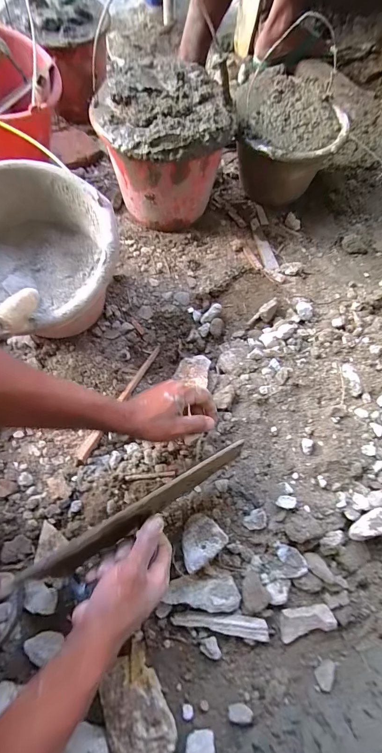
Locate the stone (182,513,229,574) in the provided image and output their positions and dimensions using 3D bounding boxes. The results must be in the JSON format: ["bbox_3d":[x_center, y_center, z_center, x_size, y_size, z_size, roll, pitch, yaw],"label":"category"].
[{"bbox_3d":[0.009,0.226,0.460,0.065,0.046,0.056,-34,71,-16],"label":"stone"}]

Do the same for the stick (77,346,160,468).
[{"bbox_3d":[-0.127,0.040,0.602,0.021,0.013,0.259,25,65,11],"label":"stick"}]

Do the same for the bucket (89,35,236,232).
[{"bbox_3d":[-0.053,-0.438,0.685,0.235,0.243,0.224,1,63,-2],"label":"bucket"}]

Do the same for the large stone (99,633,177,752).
[{"bbox_3d":[-0.066,0.415,0.408,0.070,0.045,0.122,-28,67,-15],"label":"large stone"}]

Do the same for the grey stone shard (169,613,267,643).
[{"bbox_3d":[0.040,0.339,0.457,0.128,0.025,0.023,7,63,2],"label":"grey stone shard"}]

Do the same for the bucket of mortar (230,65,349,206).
[{"bbox_3d":[0.202,-0.510,0.755,0.239,0.180,0.238,2,62,-1],"label":"bucket of mortar"}]

